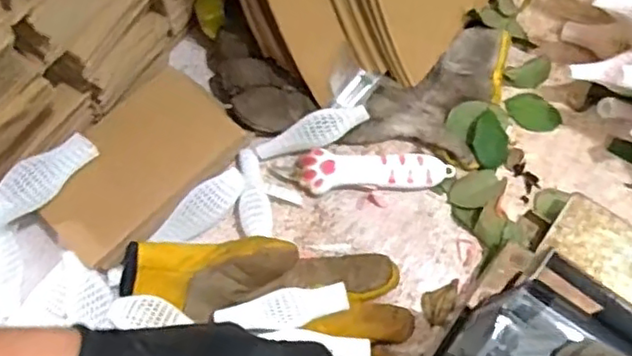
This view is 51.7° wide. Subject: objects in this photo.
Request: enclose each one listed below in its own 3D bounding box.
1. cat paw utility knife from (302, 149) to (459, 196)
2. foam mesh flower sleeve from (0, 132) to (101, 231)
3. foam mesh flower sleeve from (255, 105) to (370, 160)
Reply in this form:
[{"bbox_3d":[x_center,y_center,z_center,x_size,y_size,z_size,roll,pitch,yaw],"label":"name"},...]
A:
[{"bbox_3d":[0.046,-0.007,0.502,0.116,0.010,0.031,-2,71,-3],"label":"cat paw utility knife"},{"bbox_3d":[-0.194,0.002,0.448,0.027,0.019,0.089,42,75,12],"label":"foam mesh flower sleeve"},{"bbox_3d":[-0.003,-0.035,0.498,0.087,0.016,0.023,-20,72,8],"label":"foam mesh flower sleeve"}]

